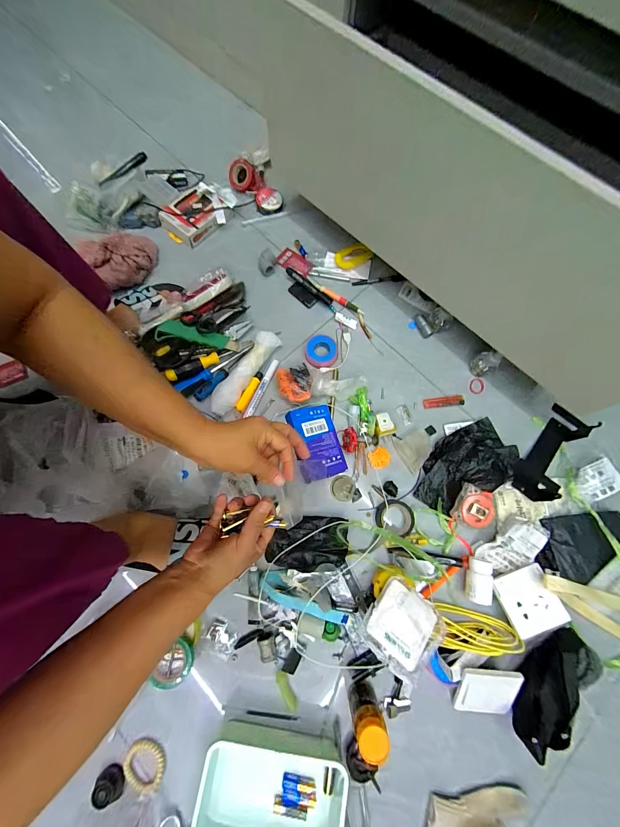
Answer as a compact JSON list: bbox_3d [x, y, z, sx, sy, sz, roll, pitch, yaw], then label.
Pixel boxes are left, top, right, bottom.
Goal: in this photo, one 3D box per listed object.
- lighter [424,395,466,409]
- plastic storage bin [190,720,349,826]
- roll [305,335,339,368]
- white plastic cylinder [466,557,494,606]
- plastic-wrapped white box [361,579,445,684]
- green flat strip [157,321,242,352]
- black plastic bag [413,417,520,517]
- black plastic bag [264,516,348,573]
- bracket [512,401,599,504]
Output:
[{"bbox_3d":[0.274,-0.022,0.579,0.081,0.010,0.023,-4,74,-3],"label":"lighter"},{"bbox_3d":[-0.056,0.540,0.387,0.200,0.054,0.137,5,74,1],"label":"plastic storage bin"},{"bbox_3d":[0.024,-0.129,0.594,0.066,0.023,0.069,1,74,-2],"label":"roll"},{"bbox_3d":[0.285,0.282,0.481,0.038,0.033,0.064,10,74,1],"label":"white plastic cylinder"},{"bbox_3d":[0.144,0.326,0.430,0.107,0.027,0.104,41,78,10],"label":"plastic-wrapped white box"},{"bbox_3d":[-0.208,-0.145,0.545,0.156,0.022,0.037,7,71,-33],"label":"green flat strip"},{"bbox_3d":[0.288,0.097,0.527,0.195,0.027,0.118,-24,76,-8],"label":"black plastic bag"},{"bbox_3d":[-0.005,0.220,0.486,0.130,0.052,0.077,0,74,-2],"label":"black plastic bag"},{"bbox_3d":[0.444,0.073,0.525,0.076,0.056,0.181,39,77,9],"label":"bracket"}]

